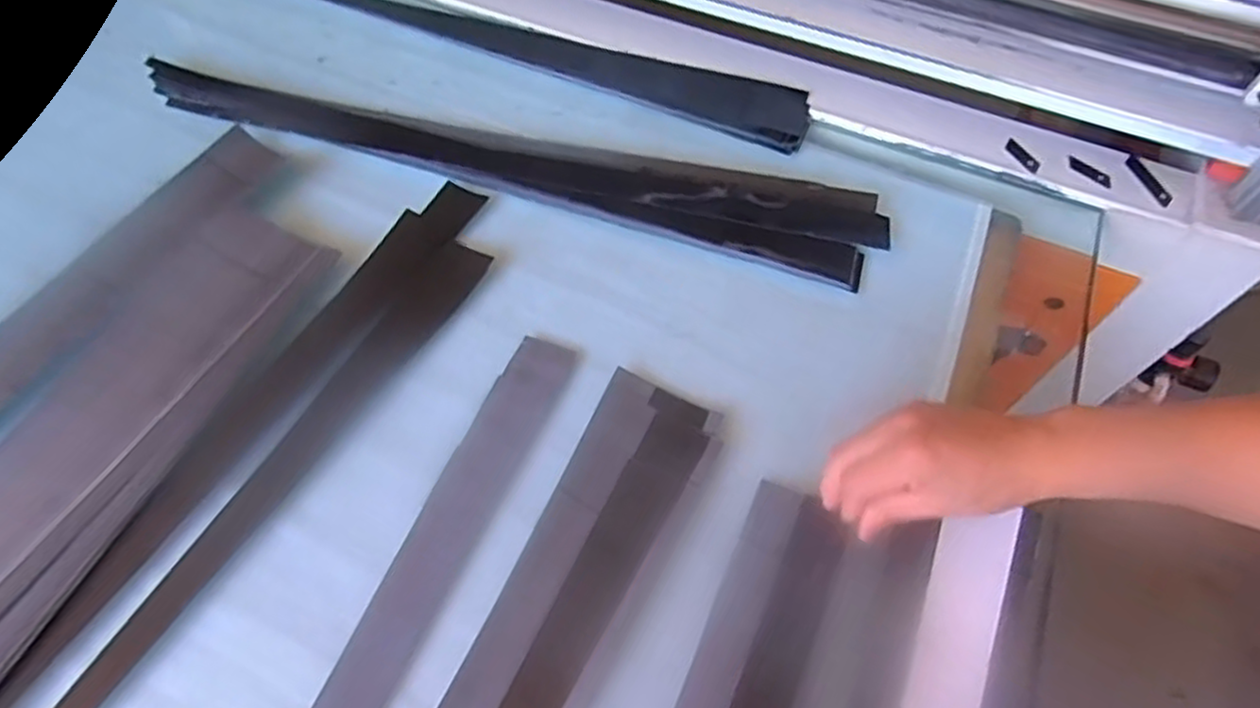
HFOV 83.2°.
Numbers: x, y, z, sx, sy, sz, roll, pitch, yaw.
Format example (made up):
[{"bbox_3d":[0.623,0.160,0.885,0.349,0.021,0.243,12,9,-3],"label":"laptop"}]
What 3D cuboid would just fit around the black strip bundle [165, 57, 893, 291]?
[{"bbox_3d":[-0.144,-0.191,0.699,0.760,0.009,0.101,13,60,9],"label":"black strip bundle"}]

